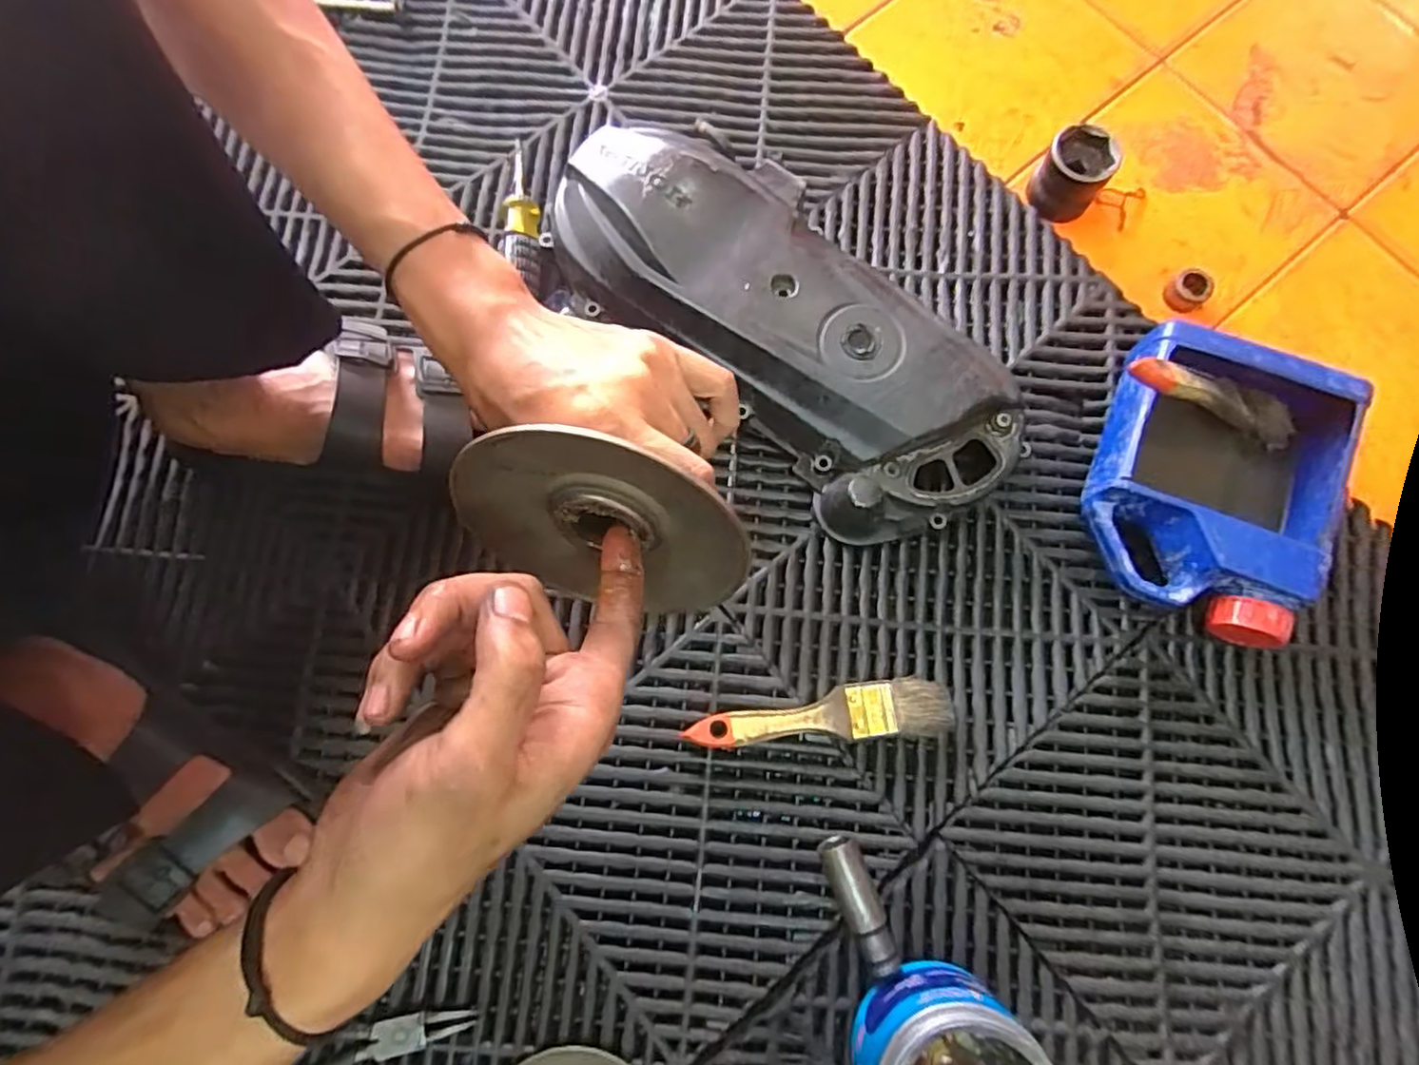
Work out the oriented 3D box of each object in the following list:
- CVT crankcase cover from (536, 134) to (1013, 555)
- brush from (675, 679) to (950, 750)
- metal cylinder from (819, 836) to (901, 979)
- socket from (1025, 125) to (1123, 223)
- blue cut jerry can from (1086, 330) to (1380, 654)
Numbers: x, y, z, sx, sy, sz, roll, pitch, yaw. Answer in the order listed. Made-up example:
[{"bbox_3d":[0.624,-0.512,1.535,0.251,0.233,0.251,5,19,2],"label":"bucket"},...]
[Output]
[{"bbox_3d":[0.050,-0.153,0.491,0.376,0.078,0.163,41,80,8],"label":"CVT crankcase cover"},{"bbox_3d":[0.074,0.123,0.459,0.173,0.021,0.036,-3,77,-1],"label":"brush"},{"bbox_3d":[0.095,0.234,0.430,0.025,0.024,0.081,-22,78,-5],"label":"metal cylinder"},{"bbox_3d":[0.286,-0.282,0.534,0.050,0.048,0.047,0,77,0],"label":"socket"},{"bbox_3d":[0.337,-0.037,0.464,0.162,0.078,0.187,25,78,5],"label":"blue cut jerry can"}]

